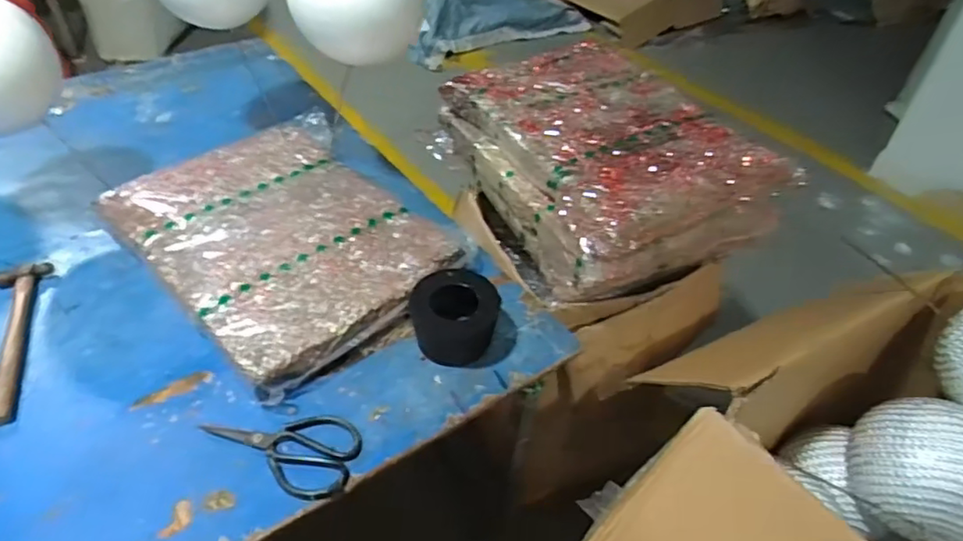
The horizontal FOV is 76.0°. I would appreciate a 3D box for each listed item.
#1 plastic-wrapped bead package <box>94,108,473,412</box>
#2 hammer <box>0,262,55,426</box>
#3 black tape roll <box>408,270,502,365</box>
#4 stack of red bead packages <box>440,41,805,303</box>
[{"bbox_3d":[-0.297,-0.060,0.947,0.373,0.061,0.506,-30,52,-31],"label":"plastic-wrapped bead package"},{"bbox_3d":[-0.608,0.082,0.798,0.063,0.027,0.272,-13,45,-17],"label":"hammer"},{"bbox_3d":[-0.035,0.058,0.808,0.113,0.082,0.101,26,47,23],"label":"black tape roll"},{"bbox_3d":[0.205,-0.200,1.100,0.406,0.162,0.521,-18,46,-22],"label":"stack of red bead packages"}]

